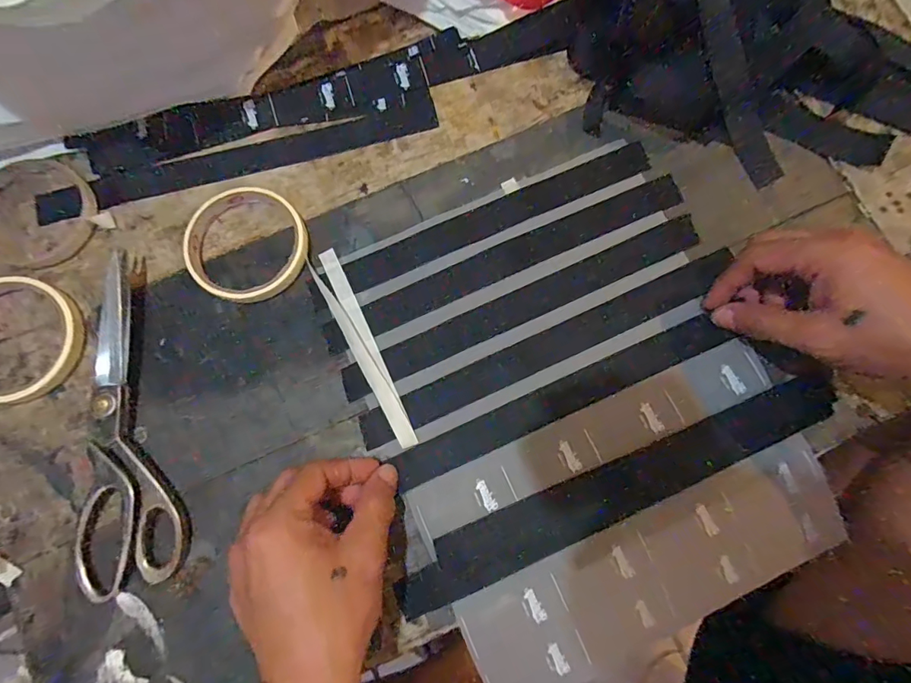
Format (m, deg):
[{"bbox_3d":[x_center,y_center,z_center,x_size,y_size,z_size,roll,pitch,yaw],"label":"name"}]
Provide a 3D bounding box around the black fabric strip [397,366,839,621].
[{"bbox_3d":[0.108,0.098,0.306,0.310,0.010,0.036,-23,74,-3],"label":"black fabric strip"}]

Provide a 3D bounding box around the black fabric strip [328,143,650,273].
[{"bbox_3d":[0.021,-0.091,0.359,0.275,0.009,0.026,-24,89,-5],"label":"black fabric strip"}]

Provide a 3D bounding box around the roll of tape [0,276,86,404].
[{"bbox_3d":[-0.311,-0.002,0.323,0.089,0.012,0.088,0,80,0],"label":"roll of tape"}]

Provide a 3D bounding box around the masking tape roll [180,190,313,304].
[{"bbox_3d":[-0.156,-0.072,0.347,0.089,0.012,0.084,0,80,0],"label":"masking tape roll"}]

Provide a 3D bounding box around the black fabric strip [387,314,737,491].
[{"bbox_3d":[0.071,0.041,0.323,0.240,0.010,0.025,-24,80,-3],"label":"black fabric strip"}]

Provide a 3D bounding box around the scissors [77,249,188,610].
[{"bbox_3d":[-0.239,0.053,0.317,0.069,0.013,0.223,-20,81,-3],"label":"scissors"}]

